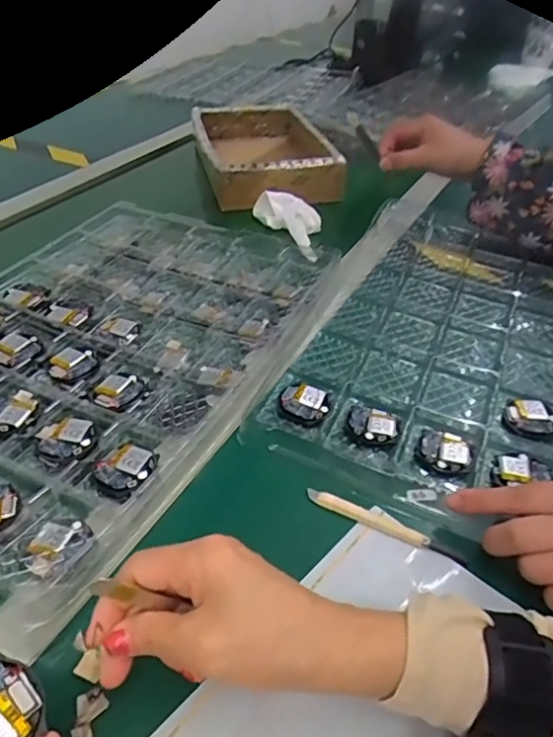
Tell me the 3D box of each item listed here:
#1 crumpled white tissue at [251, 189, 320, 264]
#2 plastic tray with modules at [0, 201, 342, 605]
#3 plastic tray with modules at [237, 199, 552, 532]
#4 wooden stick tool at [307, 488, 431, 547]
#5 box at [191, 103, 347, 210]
[{"bbox_3d":[0.024,-0.185,0.701,0.052,0.031,0.135,-19,45,-23],"label":"crumpled white tissue"},{"bbox_3d":[-0.166,-0.032,0.498,0.302,0.028,0.445,19,44,18],"label":"plastic tray with modules"},{"bbox_3d":[0.191,-0.026,0.533,0.305,0.022,0.427,20,44,19],"label":"plastic tray with modules"},{"bbox_3d":[0.062,0.101,0.385,0.087,0.004,0.009,19,43,18],"label":"wooden stick tool"},{"bbox_3d":[-0.019,-0.315,0.849,0.188,0.080,0.279,-8,40,-11],"label":"box"}]

